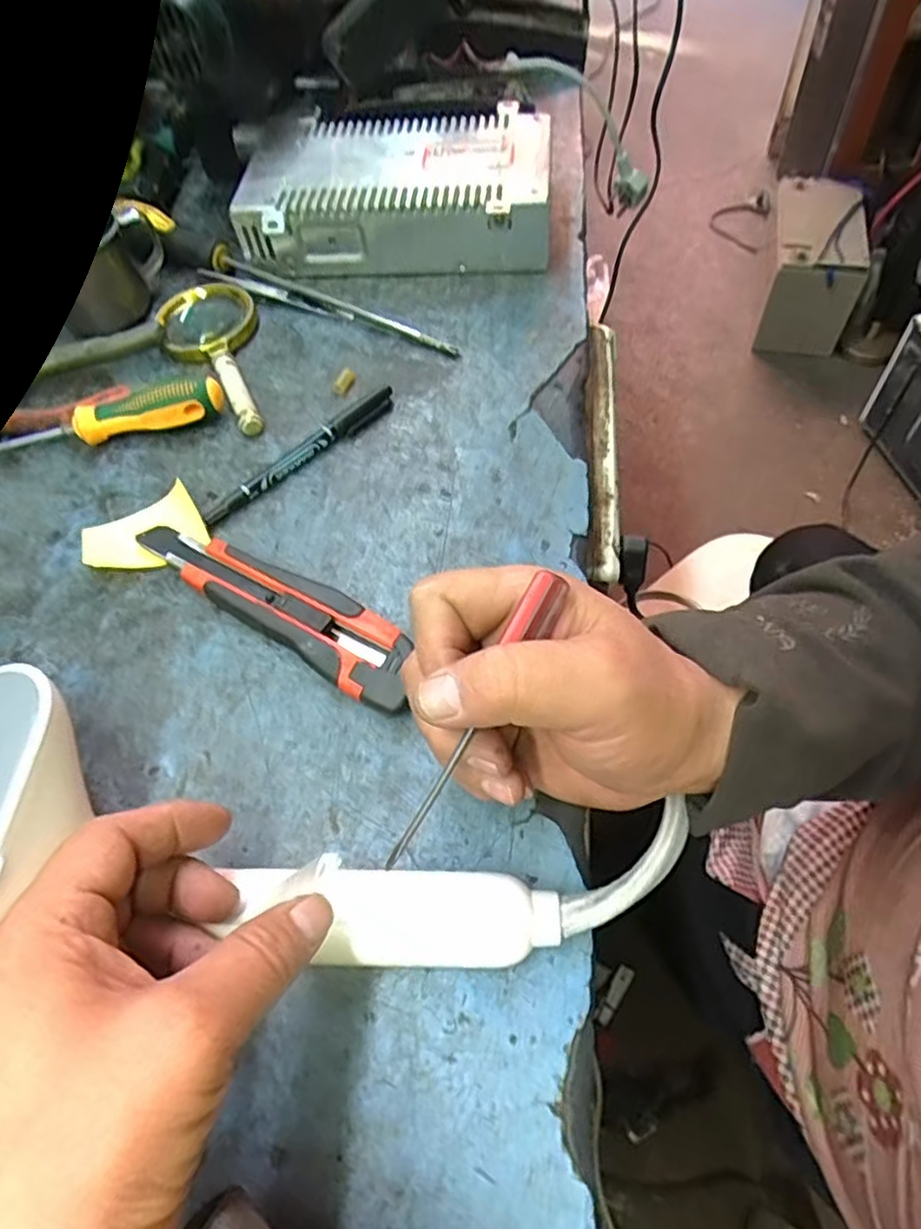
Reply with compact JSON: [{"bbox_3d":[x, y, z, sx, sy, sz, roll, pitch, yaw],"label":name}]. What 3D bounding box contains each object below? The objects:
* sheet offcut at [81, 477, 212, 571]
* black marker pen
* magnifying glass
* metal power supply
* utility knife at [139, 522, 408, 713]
[{"bbox_3d":[-0.174,-0.044,0.382,0.064,0.017,0.040,-23,61,-9],"label":"sheet offcut"},{"bbox_3d":[-0.092,-0.095,0.410,0.136,0.011,0.010,-40,65,-18],"label":"black marker pen"},{"bbox_3d":[-0.159,-0.169,0.454,0.062,0.016,0.147,-19,60,-7],"label":"magnifying glass"},{"bbox_3d":[-0.045,-0.312,0.509,0.213,0.053,0.137,1,60,4],"label":"metal power supply"},{"bbox_3d":[-0.093,-0.007,0.353,0.177,0.017,0.038,31,66,20],"label":"utility knife"}]

